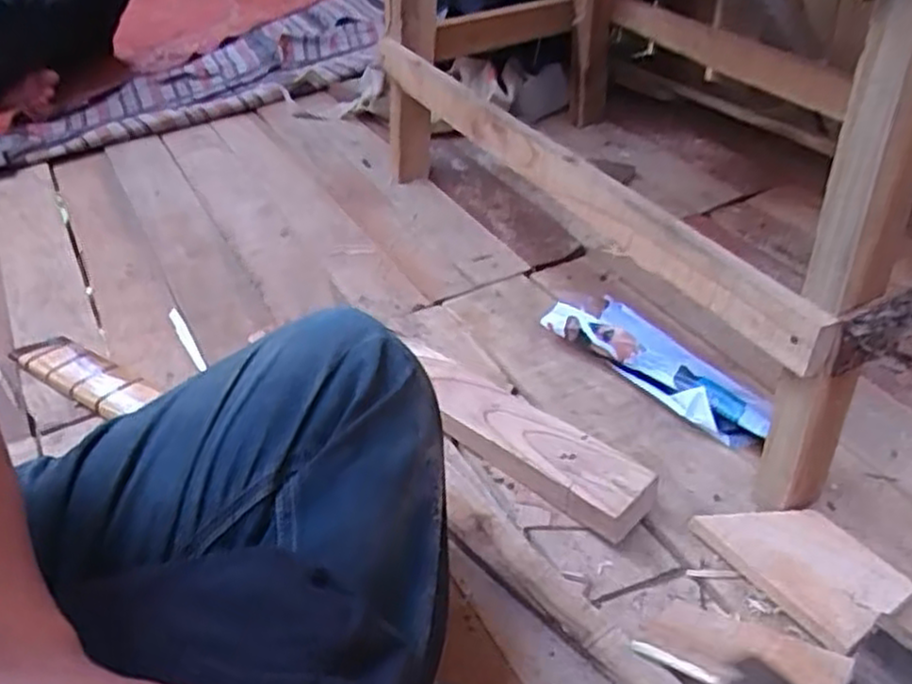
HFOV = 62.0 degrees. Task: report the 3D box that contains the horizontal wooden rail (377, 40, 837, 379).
[{"bbox_3d":[0.083,-0.177,0.768,0.033,0.073,0.693,-20,41,-23],"label":"horizontal wooden rail"}]

